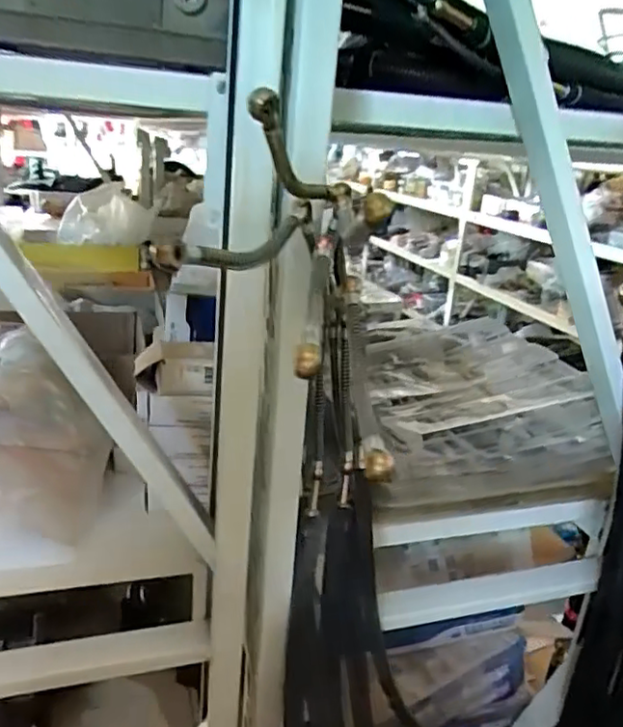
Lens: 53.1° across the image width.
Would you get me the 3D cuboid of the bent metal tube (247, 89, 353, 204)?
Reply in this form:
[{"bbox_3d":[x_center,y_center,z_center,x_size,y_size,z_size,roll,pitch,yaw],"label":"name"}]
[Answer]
[{"bbox_3d":[-0.006,-0.106,0.328,0.023,0.023,0.112,13,-7,23],"label":"bent metal tube"}]

